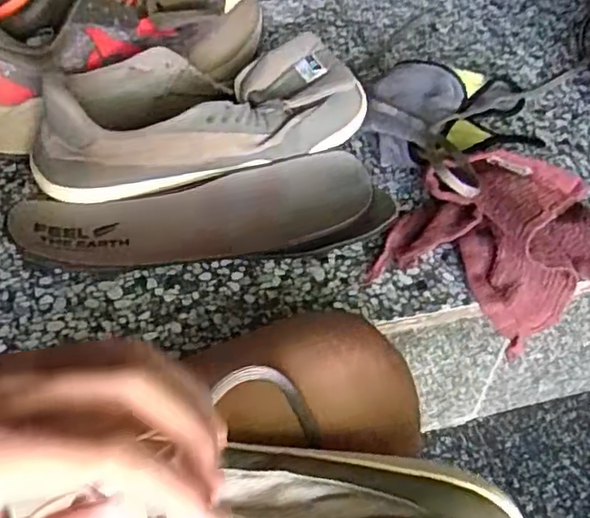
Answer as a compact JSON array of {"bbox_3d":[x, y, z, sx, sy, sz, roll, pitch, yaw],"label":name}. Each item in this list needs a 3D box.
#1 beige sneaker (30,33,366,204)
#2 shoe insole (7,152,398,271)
[{"bbox_3d":[-0.079,-0.115,0.539,0.261,0.083,0.094,-15,49,-15],"label":"beige sneaker"},{"bbox_3d":[-0.071,-0.034,0.504,0.275,0.025,0.098,-7,48,-8],"label":"shoe insole"}]

